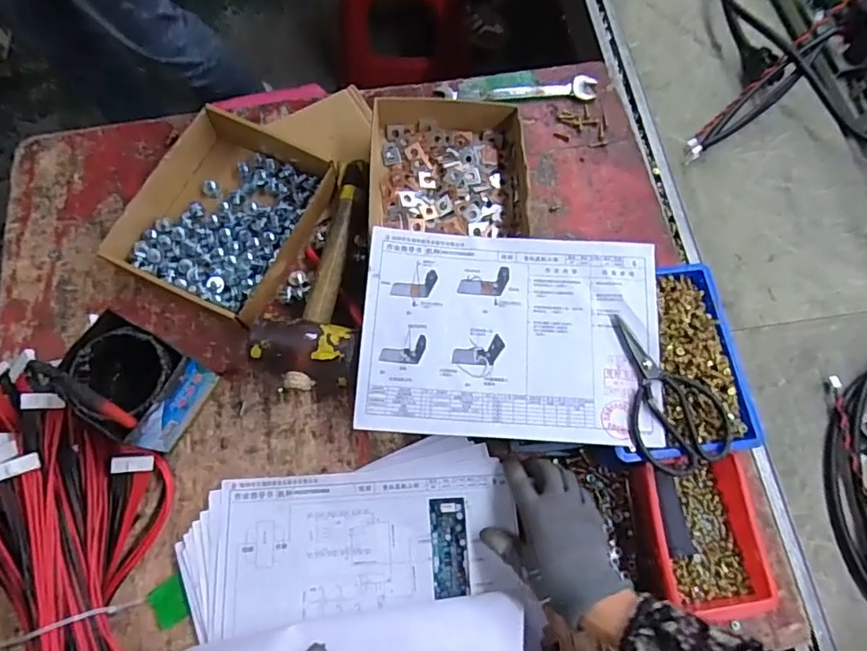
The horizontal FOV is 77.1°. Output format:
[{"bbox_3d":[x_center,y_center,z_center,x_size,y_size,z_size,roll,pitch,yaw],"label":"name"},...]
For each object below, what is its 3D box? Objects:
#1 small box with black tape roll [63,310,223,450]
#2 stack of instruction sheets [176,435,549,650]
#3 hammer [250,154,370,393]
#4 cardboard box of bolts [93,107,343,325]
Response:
[{"bbox_3d":[-0.289,0.055,0.536,0.102,0.094,0.092,30,73,9],"label":"small box with black tape roll"},{"bbox_3d":[-0.075,0.232,0.480,0.311,0.121,0.233,-13,72,-5],"label":"stack of instruction sheets"},{"bbox_3d":[-0.135,-0.061,0.612,0.113,0.068,0.267,0,71,-1],"label":"hammer"},{"bbox_3d":[-0.238,-0.128,0.631,0.181,0.047,0.221,24,72,7],"label":"cardboard box of bolts"}]

